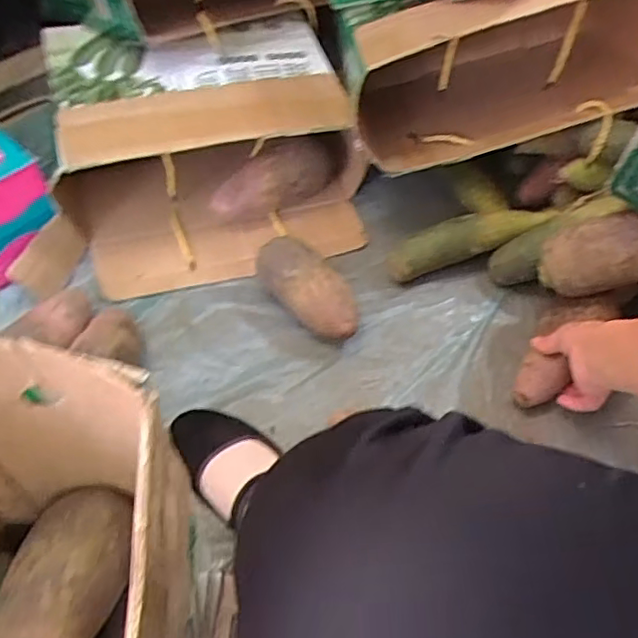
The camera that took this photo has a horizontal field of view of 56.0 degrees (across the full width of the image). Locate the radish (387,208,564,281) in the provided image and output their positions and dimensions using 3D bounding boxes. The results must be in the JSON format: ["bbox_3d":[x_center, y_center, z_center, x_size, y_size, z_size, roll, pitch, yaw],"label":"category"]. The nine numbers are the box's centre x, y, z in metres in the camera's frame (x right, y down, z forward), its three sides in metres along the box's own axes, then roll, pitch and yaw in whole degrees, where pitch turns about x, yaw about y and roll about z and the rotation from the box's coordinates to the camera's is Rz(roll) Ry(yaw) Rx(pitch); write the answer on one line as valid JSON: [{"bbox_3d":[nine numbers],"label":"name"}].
[{"bbox_3d":[0.187,-0.095,0.758,0.213,0.070,0.049,-16,59,-14],"label":"radish"}]

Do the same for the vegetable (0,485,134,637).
[{"bbox_3d":[-0.147,0.165,0.334,0.060,0.047,0.151,6,56,0],"label":"vegetable"}]

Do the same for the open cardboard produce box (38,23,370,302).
[{"bbox_3d":[-0.135,-0.218,0.765,0.364,0.143,0.308,-14,58,-13],"label":"open cardboard produce box"}]

